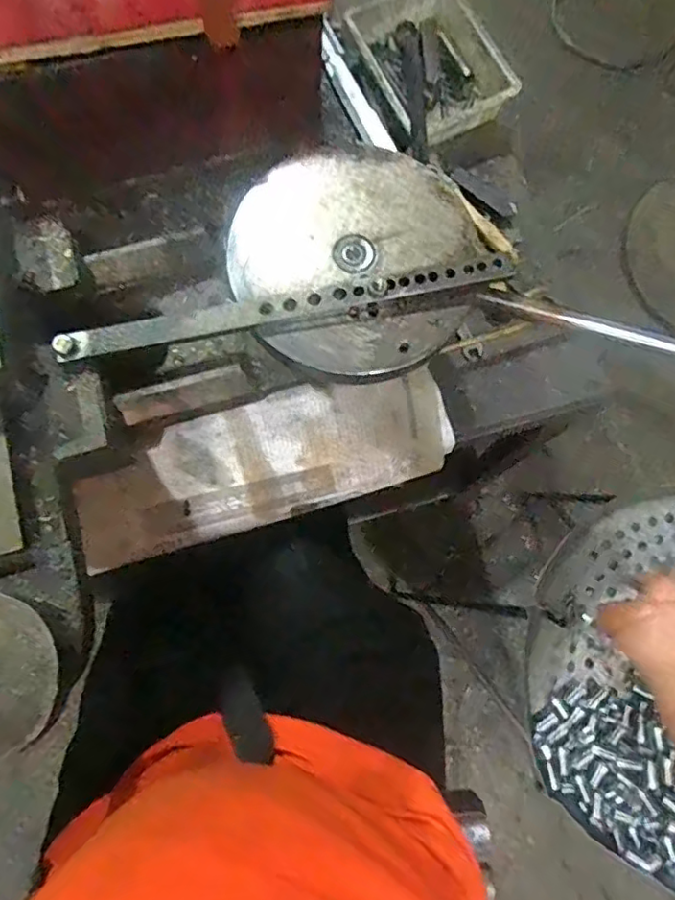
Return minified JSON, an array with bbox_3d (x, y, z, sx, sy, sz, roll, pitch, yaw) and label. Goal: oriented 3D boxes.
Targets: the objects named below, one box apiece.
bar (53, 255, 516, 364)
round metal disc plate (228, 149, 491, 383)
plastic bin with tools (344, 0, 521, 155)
[{"bbox_3d":[-0.035,-0.103,0.428,0.328,0.015,0.024,-10,77,-2],"label":"bar"},{"bbox_3d":[0.013,-0.148,0.451,0.182,0.014,0.185,0,76,0],"label":"round metal disc plate"},{"bbox_3d":[0.089,-0.405,0.629,0.139,0.053,0.181,-24,77,-5],"label":"plastic bin with tools"}]

